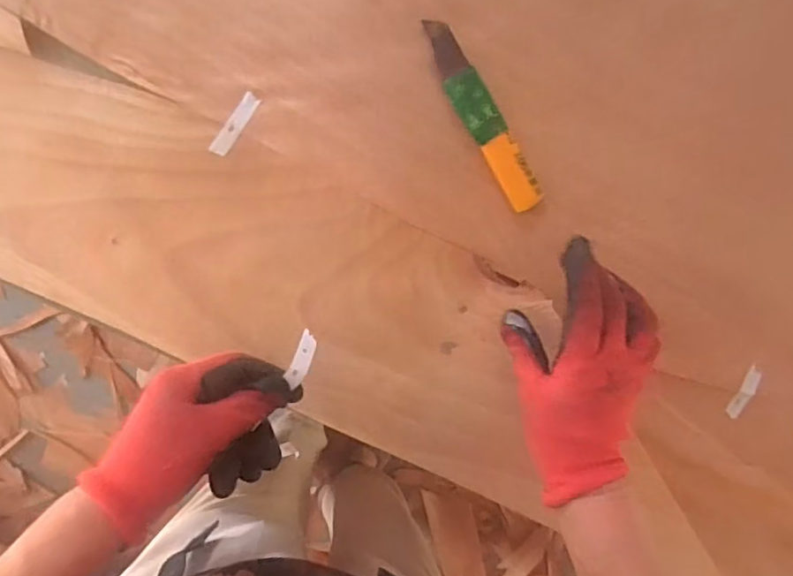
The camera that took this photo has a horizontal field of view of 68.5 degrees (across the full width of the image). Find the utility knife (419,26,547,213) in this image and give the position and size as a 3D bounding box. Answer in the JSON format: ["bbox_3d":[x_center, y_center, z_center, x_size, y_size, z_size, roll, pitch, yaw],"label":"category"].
[{"bbox_3d":[0.067,-0.137,0.468,0.029,0.020,0.163,-33,95,-5],"label":"utility knife"}]

